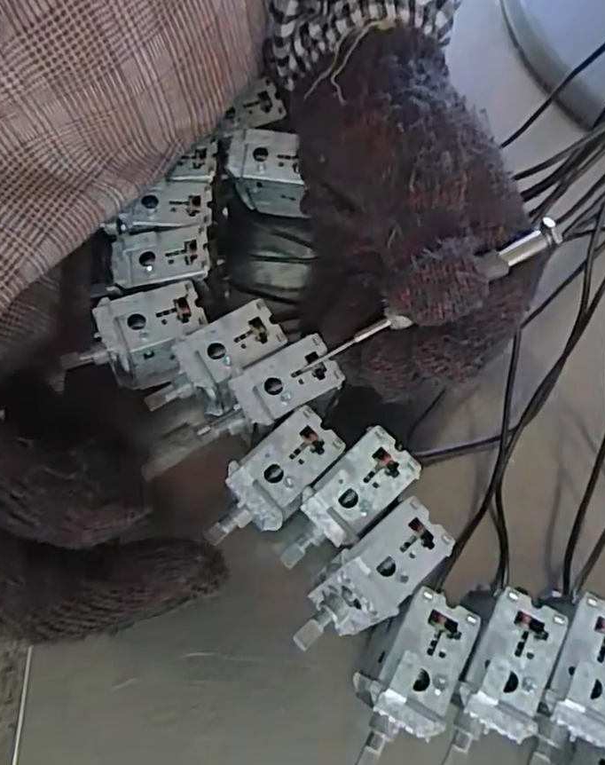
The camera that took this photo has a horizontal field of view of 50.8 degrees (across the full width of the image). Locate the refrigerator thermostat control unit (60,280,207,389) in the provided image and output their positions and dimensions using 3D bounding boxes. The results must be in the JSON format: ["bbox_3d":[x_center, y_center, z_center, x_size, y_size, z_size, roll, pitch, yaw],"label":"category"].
[{"bbox_3d":[-0.064,-0.015,0.249,0.054,0.041,0.019,-21,66,-10],"label":"refrigerator thermostat control unit"}]

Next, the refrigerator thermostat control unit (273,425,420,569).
[{"bbox_3d":[0.013,0.041,0.217,0.054,0.022,0.022,-39,81,-8],"label":"refrigerator thermostat control unit"}]

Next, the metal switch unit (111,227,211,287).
[{"bbox_3d":[-0.055,-0.049,0.248,0.037,0.010,0.019,-5,65,-2],"label":"metal switch unit"}]

